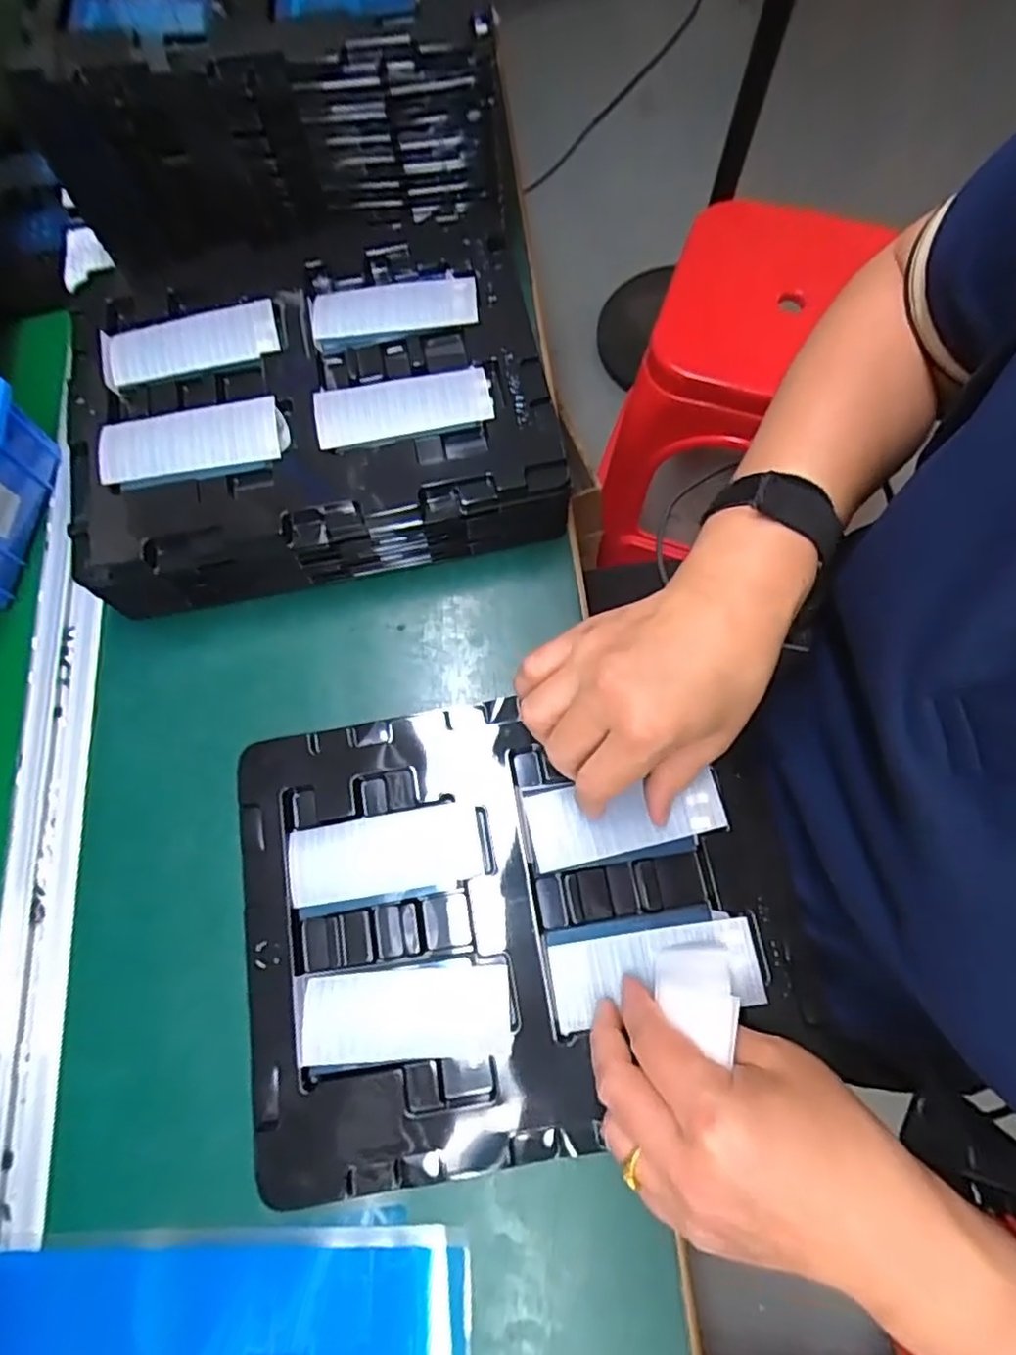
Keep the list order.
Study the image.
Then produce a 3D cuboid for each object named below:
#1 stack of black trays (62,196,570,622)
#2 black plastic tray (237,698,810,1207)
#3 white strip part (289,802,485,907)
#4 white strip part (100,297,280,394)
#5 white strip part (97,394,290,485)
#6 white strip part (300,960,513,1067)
[{"bbox_3d":[-0.118,-0.172,0.416,0.278,0.062,0.229,-10,72,-4],"label":"stack of black trays"},{"bbox_3d":[0.002,0.116,0.334,0.264,0.018,0.217,-9,72,-4],"label":"black plastic tray"},{"bbox_3d":[-0.064,0.091,0.341,0.099,0.006,0.039,-8,72,-3],"label":"white strip part"},{"bbox_3d":[-0.195,-0.205,0.403,0.105,0.009,0.041,-15,72,-1],"label":"white strip part"},{"bbox_3d":[-0.180,-0.135,0.374,0.103,0.006,0.043,-9,72,1],"label":"white strip part"},{"bbox_3d":[-0.049,0.163,0.319,0.100,0.004,0.041,-4,72,-2],"label":"white strip part"}]

